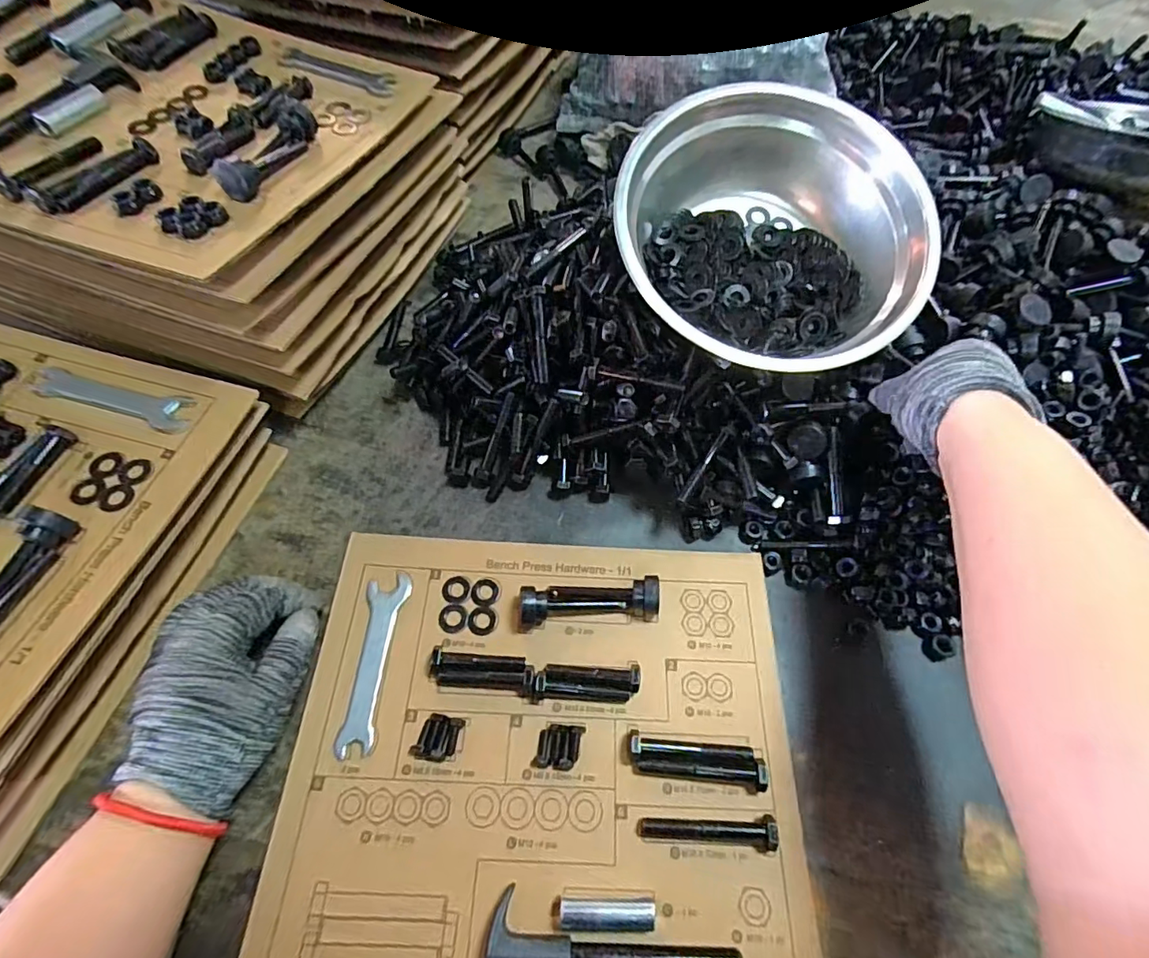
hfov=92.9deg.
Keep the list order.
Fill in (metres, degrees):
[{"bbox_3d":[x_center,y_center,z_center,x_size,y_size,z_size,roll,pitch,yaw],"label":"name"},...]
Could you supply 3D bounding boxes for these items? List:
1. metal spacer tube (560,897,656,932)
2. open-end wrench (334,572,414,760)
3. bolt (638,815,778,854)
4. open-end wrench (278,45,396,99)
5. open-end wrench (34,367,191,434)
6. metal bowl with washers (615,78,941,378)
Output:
[{"bbox_3d":[0.017,0.232,0.292,0.050,0.013,0.013,4,60,-2],"label":"metal spacer tube"},{"bbox_3d":[-0.131,0.116,0.355,0.026,0.004,0.114,4,60,-1],"label":"open-end wrench"},{"bbox_3d":[0.076,0.200,0.312,0.075,0.017,0.016,6,60,0],"label":"bolt"},{"bbox_3d":[-0.208,-0.355,0.473,0.123,0.004,0.033,23,62,9],"label":"open-end wrench"},{"bbox_3d":[-0.324,-0.058,0.378,0.117,0.004,0.028,14,61,4],"label":"open-end wrench"},{"bbox_3d":[0.133,-0.163,0.386,0.214,0.075,0.185,6,82,-2],"label":"metal bowl with washers"}]

